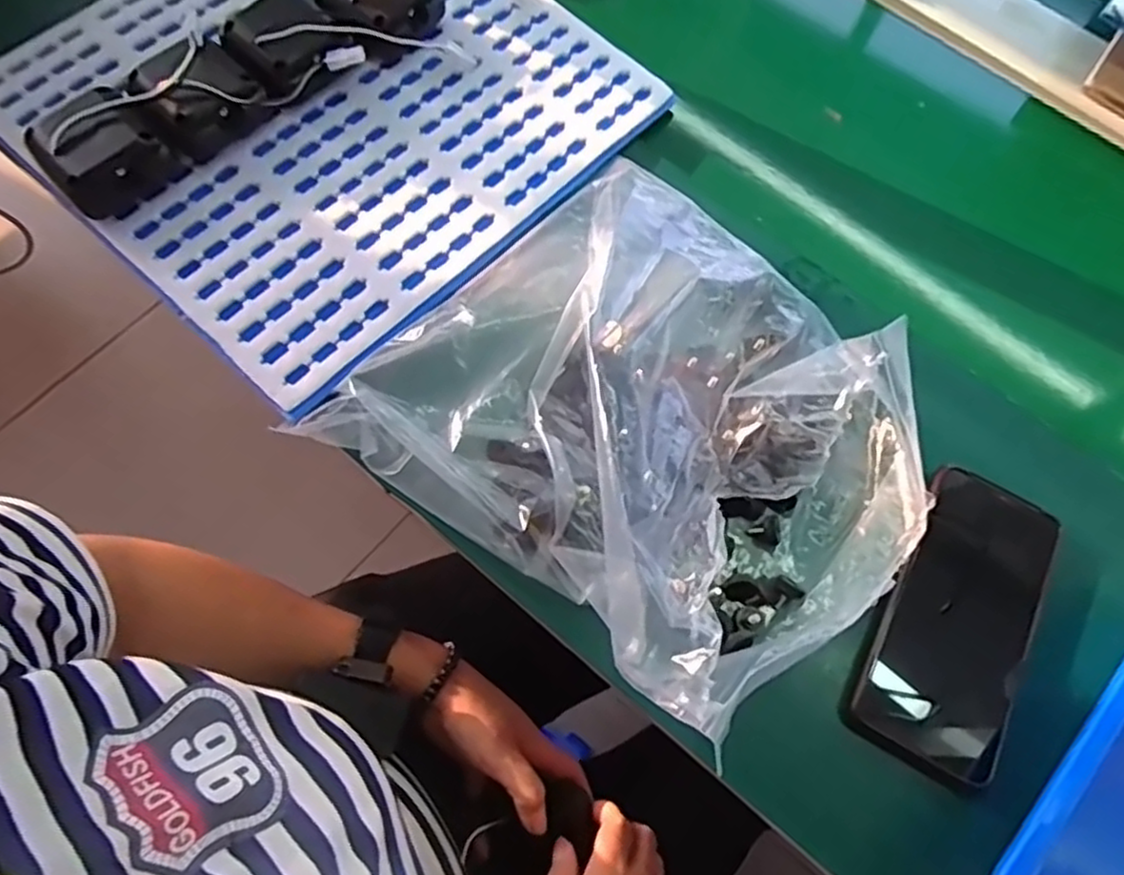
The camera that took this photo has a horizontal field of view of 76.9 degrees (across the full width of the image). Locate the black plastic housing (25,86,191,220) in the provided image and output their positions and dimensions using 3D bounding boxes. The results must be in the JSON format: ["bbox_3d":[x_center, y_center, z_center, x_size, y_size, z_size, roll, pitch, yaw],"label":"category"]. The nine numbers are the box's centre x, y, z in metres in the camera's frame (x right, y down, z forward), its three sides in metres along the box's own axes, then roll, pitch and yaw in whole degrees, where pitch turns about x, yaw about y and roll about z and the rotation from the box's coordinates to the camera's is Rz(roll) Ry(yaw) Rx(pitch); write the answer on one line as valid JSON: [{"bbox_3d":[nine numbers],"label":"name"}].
[{"bbox_3d":[-0.279,-0.172,0.429,0.063,0.037,0.065,43,73,11],"label":"black plastic housing"}]

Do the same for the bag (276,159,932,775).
[{"bbox_3d":[0.052,-0.009,0.385,0.262,0.082,0.287,-43,78,-16],"label":"bag"}]

